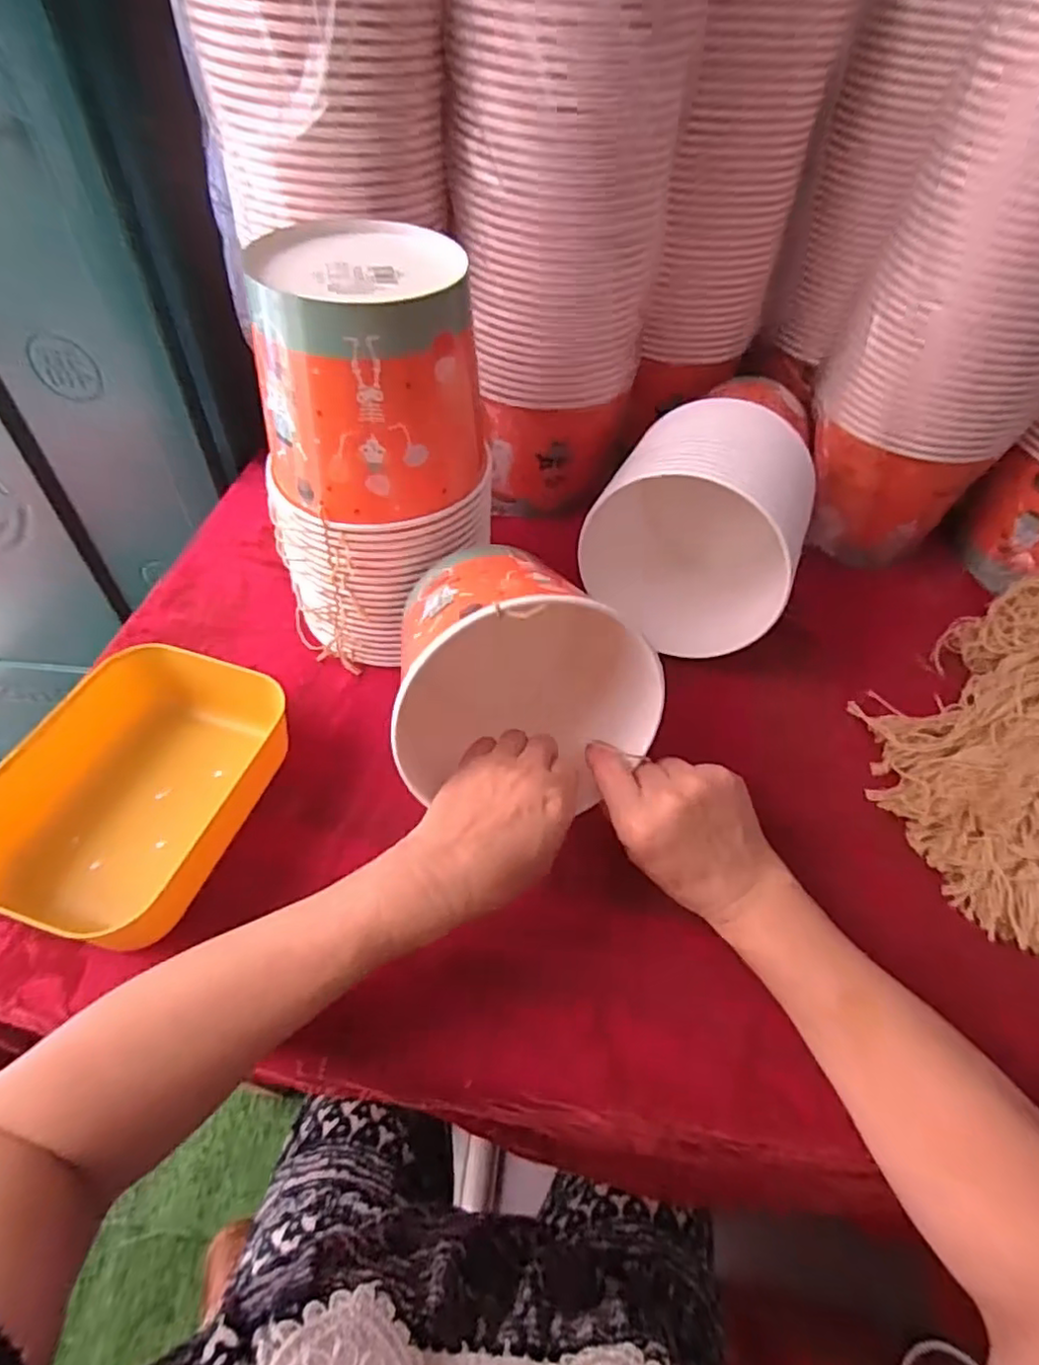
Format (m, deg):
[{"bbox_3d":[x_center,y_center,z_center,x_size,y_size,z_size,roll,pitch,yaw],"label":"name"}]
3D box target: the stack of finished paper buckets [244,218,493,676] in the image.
[{"bbox_3d":[-0.104,-0.151,0.476,0.159,0.276,0.135,-12,52,-13],"label":"stack of finished paper buckets"}]

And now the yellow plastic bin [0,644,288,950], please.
[{"bbox_3d":[-0.245,0.068,0.425,0.146,0.059,0.194,15,51,8],"label":"yellow plastic bin"}]

